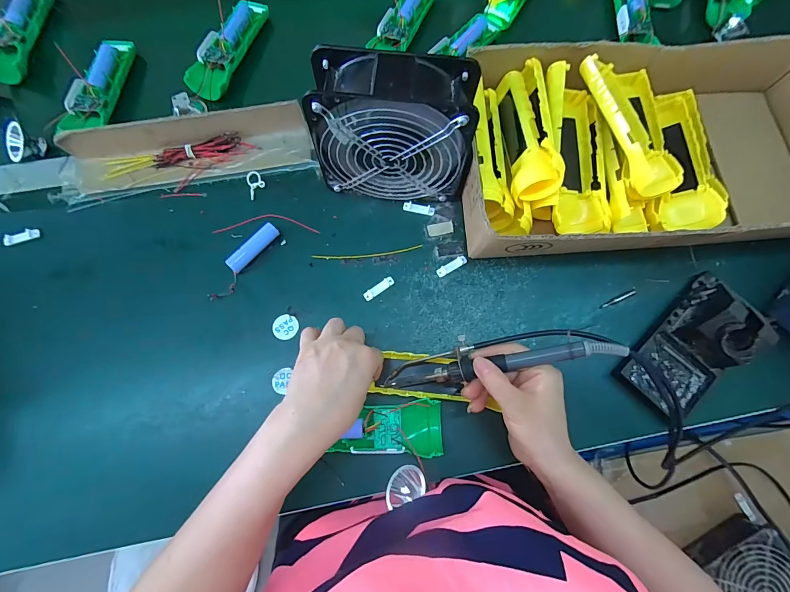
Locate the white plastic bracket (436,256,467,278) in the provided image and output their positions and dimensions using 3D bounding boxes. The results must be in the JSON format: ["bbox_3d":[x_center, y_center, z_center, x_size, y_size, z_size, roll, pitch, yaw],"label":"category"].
[{"bbox_3d":[0.064,-0.033,0.405,0.037,0.004,0.010,-27,77,-7],"label":"white plastic bracket"}]

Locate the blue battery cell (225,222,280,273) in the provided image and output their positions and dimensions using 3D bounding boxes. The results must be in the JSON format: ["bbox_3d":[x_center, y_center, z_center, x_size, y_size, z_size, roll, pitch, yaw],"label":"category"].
[{"bbox_3d":[-0.158,-0.054,0.402,0.016,0.017,0.066,40,78,9],"label":"blue battery cell"}]

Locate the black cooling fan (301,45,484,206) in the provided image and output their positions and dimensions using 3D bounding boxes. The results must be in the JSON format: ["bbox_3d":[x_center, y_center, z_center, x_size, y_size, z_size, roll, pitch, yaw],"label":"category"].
[{"bbox_3d":[0.001,-0.160,0.365,0.153,0.148,0.061,6,75,1],"label":"black cooling fan"}]

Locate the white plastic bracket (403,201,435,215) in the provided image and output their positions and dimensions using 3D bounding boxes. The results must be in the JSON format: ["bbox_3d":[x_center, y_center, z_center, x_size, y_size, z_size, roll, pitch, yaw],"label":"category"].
[{"bbox_3d":[0.028,-0.104,0.425,0.037,0.005,0.013,15,76,3],"label":"white plastic bracket"}]

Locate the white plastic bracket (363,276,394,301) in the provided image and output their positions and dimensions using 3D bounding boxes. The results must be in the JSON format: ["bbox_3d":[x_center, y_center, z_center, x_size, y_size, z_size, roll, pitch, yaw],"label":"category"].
[{"bbox_3d":[-0.018,-0.008,0.397,0.038,0.004,0.011,-35,78,-9],"label":"white plastic bracket"}]

